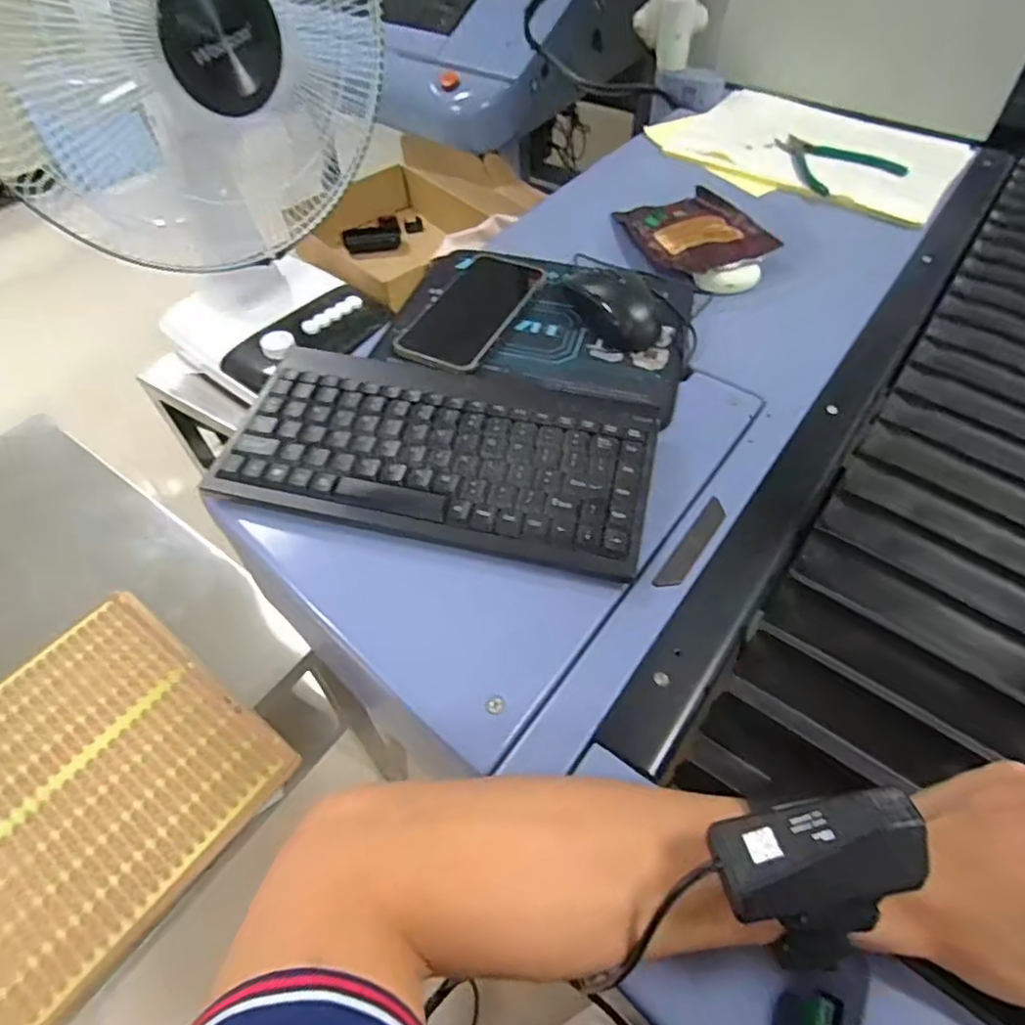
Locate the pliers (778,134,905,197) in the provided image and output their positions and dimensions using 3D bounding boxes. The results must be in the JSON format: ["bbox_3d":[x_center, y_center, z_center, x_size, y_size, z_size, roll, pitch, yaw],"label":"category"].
[{"bbox_3d":[0.375,-0.421,0.720,0.119,0.022,0.134,-17,56,-13],"label":"pliers"}]

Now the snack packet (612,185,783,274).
[{"bbox_3d":[0.198,-0.302,0.649,0.119,0.028,0.150,-19,56,-14],"label":"snack packet"}]

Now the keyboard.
[{"bbox_3d":[-0.049,-0.044,0.425,0.290,0.026,0.143,12,54,8],"label":"keyboard"}]

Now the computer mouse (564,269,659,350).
[{"bbox_3d":[0.084,-0.190,0.535,0.053,0.034,0.112,-26,58,-18],"label":"computer mouse"}]

